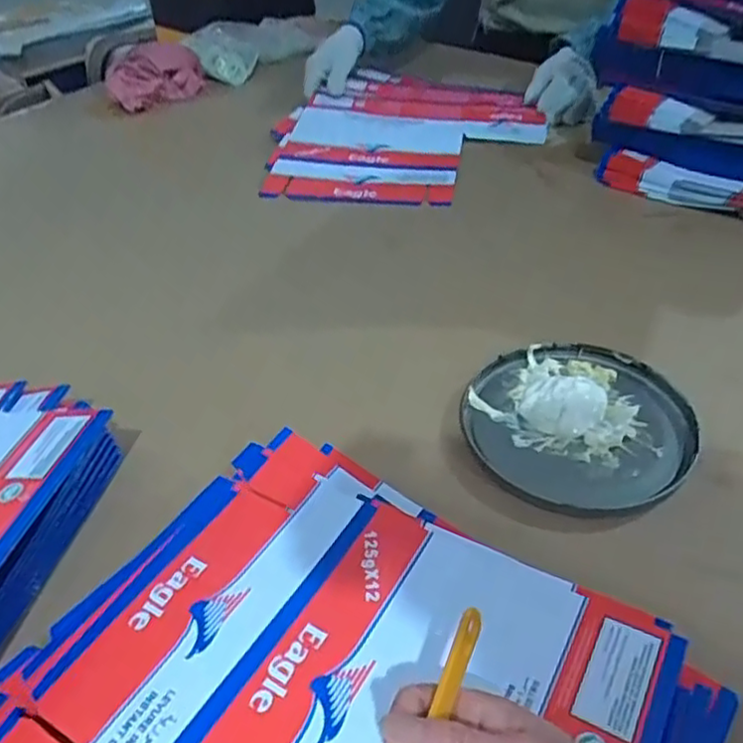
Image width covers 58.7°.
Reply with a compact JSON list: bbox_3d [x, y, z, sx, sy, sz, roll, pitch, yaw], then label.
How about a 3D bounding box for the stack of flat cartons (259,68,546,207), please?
[{"bbox_3d":[0.052,-0.313,0.876,0.351,0.065,0.317,3,42,7],"label":"stack of flat cartons"}]

